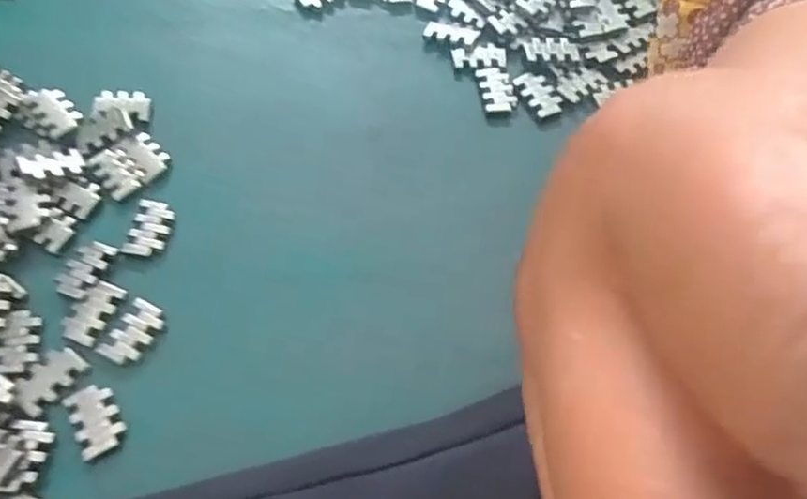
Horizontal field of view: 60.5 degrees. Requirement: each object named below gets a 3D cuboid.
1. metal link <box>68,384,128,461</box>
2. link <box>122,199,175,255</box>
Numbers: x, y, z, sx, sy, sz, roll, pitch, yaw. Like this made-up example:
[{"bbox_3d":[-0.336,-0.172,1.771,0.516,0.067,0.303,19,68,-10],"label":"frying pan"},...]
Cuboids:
[{"bbox_3d":[-0.088,0.047,0.195,0.012,0.004,0.022,-25,66,-15],"label":"metal link"},{"bbox_3d":[-0.082,-0.008,0.224,0.012,0.004,0.020,9,62,2],"label":"link"}]

